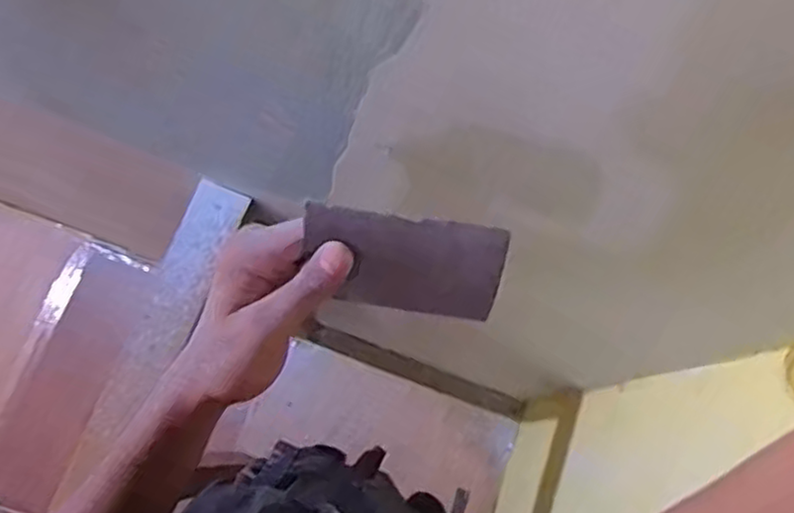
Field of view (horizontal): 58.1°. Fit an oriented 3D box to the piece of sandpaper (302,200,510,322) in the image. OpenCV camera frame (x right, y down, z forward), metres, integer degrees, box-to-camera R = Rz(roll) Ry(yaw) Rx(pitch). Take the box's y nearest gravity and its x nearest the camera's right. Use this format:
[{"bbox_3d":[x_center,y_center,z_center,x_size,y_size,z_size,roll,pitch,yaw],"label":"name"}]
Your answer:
[{"bbox_3d":[0.004,0.007,0.363,0.095,0.074,0.008,8,49,2],"label":"piece of sandpaper"}]

